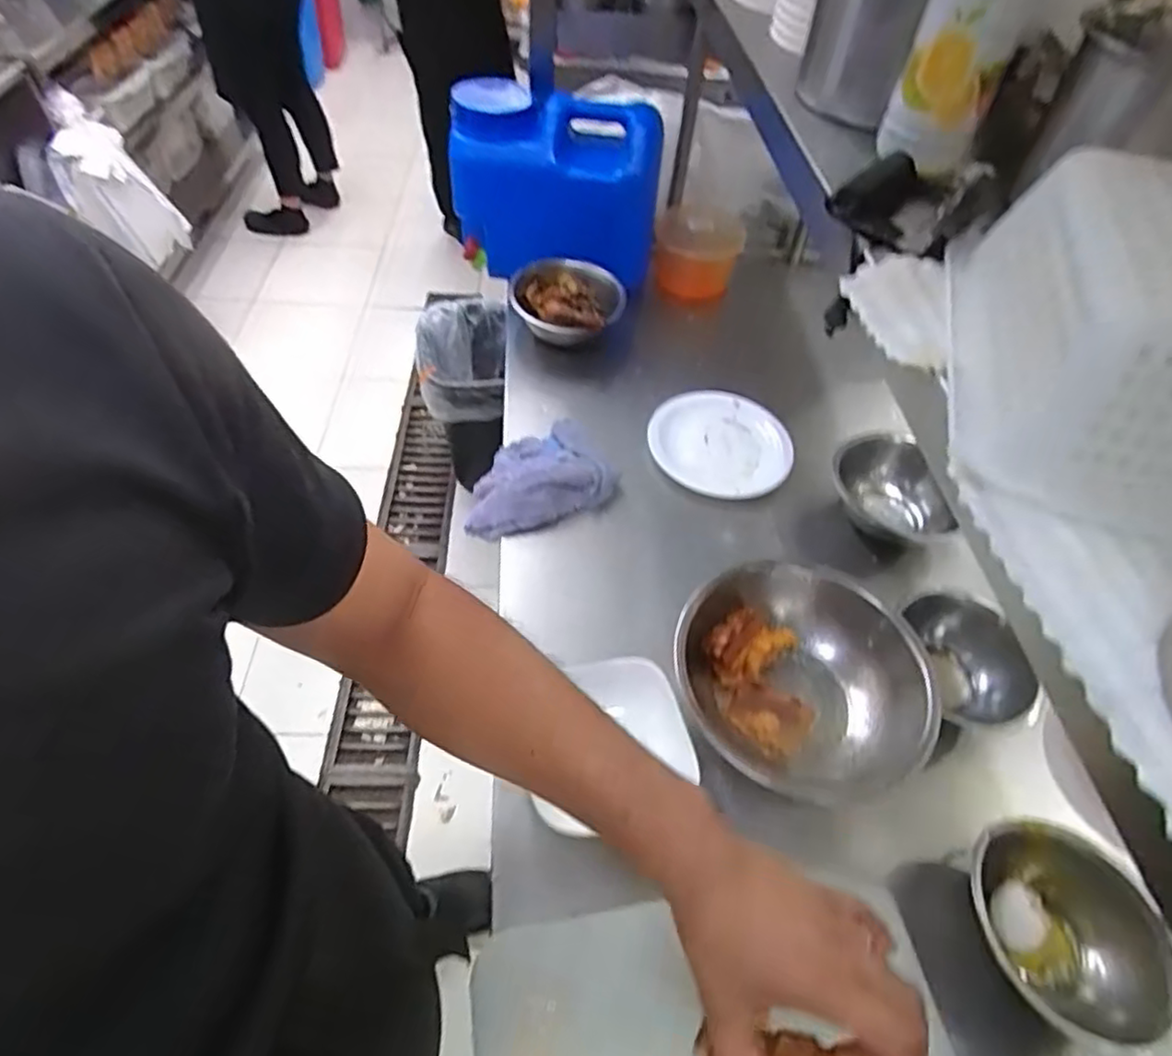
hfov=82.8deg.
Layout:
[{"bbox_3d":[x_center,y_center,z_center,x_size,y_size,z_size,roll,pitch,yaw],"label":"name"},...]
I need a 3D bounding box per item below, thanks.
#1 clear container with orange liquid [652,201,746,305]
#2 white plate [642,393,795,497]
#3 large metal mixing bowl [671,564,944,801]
[{"bbox_3d":[0.184,-0.453,1.088,0.135,0.113,0.133,13,53,6],"label":"clear container with orange liquid"},{"bbox_3d":[0.182,-0.112,0.877,0.173,0.033,0.176,2,52,-3],"label":"white plate"},{"bbox_3d":[0.197,0.152,0.641,0.218,0.103,0.210,2,52,-3],"label":"large metal mixing bowl"}]

